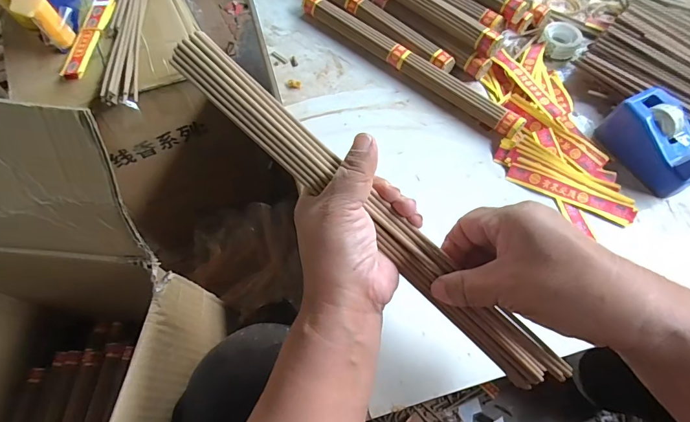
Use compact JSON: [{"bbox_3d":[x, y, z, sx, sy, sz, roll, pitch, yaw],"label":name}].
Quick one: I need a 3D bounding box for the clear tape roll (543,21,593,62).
[{"bbox_3d":[0.274,-0.213,0.491,0.047,0.020,0.053,-36,68,-17],"label":"clear tape roll"}]

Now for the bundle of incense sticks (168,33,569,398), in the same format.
[{"bbox_3d":[0.017,0.004,0.251,0.315,0.032,0.030,43,69,-3],"label":"bundle of incense sticks"}]

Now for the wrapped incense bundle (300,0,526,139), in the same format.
[{"bbox_3d":[0.070,-0.181,0.469,0.313,0.026,0.027,40,69,18],"label":"wrapped incense bundle"}]

